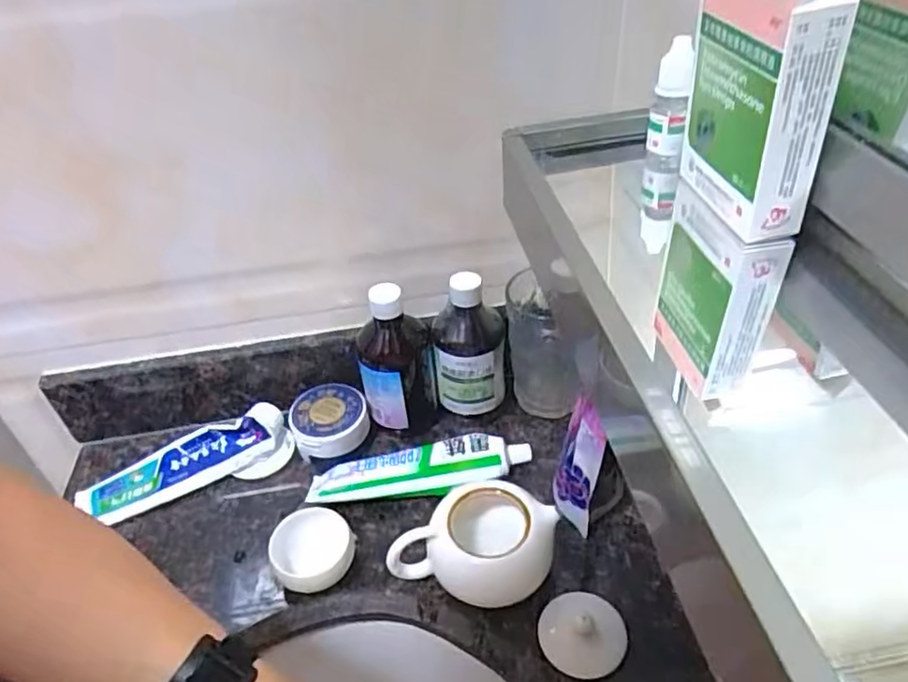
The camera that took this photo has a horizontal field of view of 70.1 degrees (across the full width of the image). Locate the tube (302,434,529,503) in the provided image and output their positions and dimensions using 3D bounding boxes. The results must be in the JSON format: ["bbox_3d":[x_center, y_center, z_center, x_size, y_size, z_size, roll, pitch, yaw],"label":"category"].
[{"bbox_3d":[-0.028,0.109,0.538,0.182,0.028,0.035,-10,41,-6],"label":"tube"}]

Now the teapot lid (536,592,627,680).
[{"bbox_3d":[0.087,0.194,0.437,0.057,0.019,0.057,5,42,11],"label":"teapot lid"}]

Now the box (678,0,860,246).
[{"bbox_3d":[0.119,-0.103,0.255,0.025,0.105,0.066,-9,40,-7],"label":"box"}]

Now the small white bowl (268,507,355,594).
[{"bbox_3d":[-0.104,0.159,0.484,0.058,0.035,0.055,-3,41,3],"label":"small white bowl"}]

